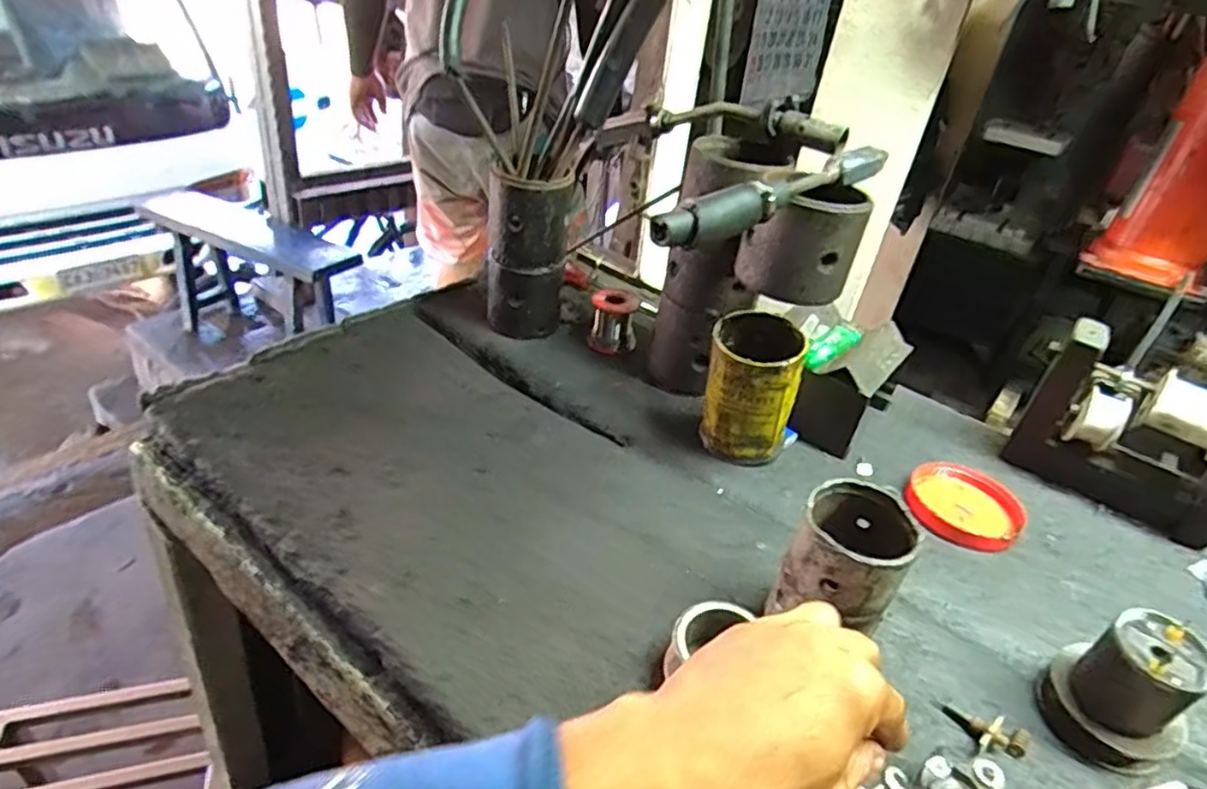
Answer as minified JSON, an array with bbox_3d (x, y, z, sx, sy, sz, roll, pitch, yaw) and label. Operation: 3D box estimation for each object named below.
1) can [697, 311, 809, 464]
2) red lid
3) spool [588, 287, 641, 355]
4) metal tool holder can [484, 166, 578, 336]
[{"bbox_3d":[0.125,0.000,0.579,0.073,0.126,0.080,5,34,-4],"label":"can"},{"bbox_3d":[0.306,0.093,0.569,0.091,0.018,0.088,25,37,24],"label":"red lid"},{"bbox_3d":[0.012,-0.079,0.726,0.049,0.055,0.048,10,34,4],"label":"spool"},{"bbox_3d":[-0.079,-0.139,0.700,0.071,0.172,0.069,-22,43,-36],"label":"metal tool holder can"}]

